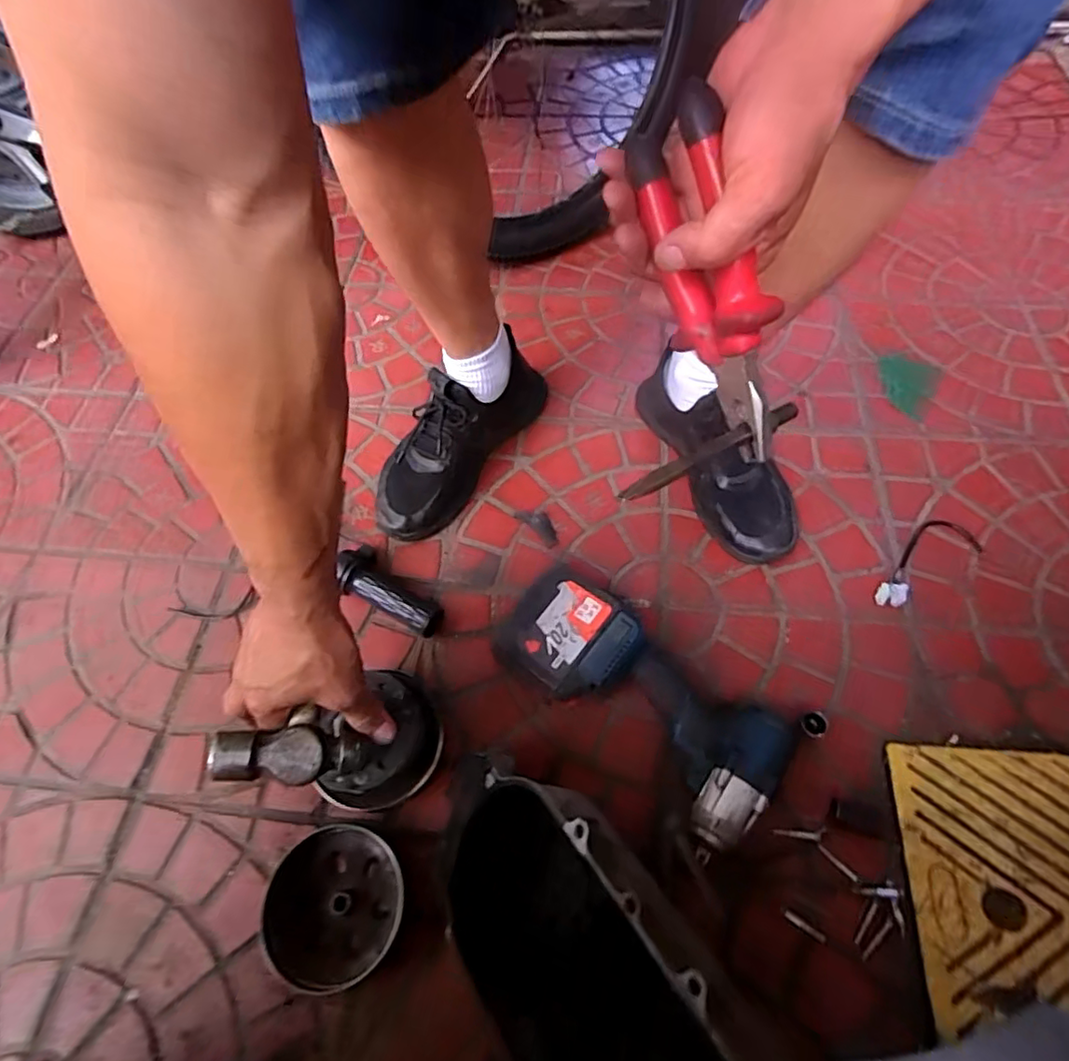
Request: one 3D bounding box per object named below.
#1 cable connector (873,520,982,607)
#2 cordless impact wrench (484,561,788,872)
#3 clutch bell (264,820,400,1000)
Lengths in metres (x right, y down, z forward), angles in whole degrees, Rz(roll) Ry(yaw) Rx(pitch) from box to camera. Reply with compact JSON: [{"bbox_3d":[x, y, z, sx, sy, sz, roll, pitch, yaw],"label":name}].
[{"bbox_3d":[0.416,0.028,0.634,0.153,0.024,0.055,-28,63,-12],"label":"cable connector"},{"bbox_3d":[0.096,0.153,0.557,0.272,0.075,0.129,42,66,18],"label":"cordless impact wrench"},{"bbox_3d":[-0.169,0.320,0.504,0.114,0.036,0.114,-2,60,3],"label":"clutch bell"}]

